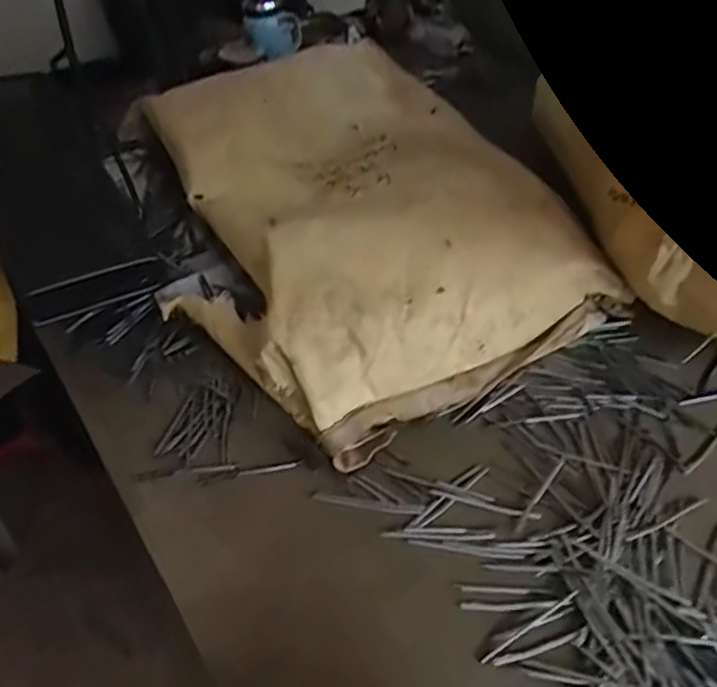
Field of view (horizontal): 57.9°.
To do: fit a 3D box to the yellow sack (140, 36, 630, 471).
[{"bbox_3d":[-0.018,-0.192,0.885,0.474,0.145,0.698,-17,46,-19],"label":"yellow sack"}]

